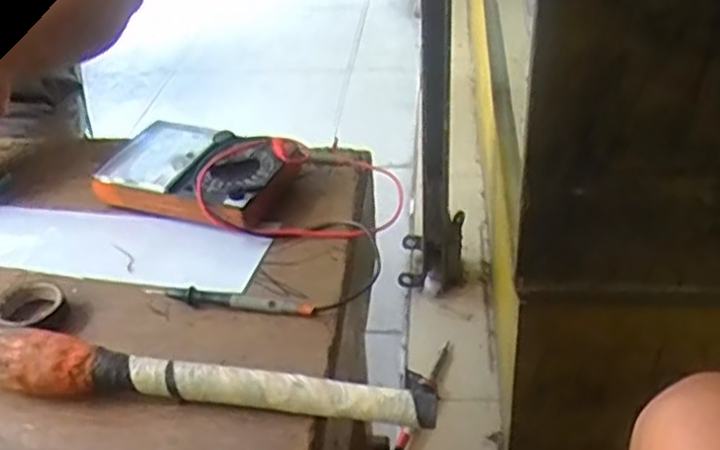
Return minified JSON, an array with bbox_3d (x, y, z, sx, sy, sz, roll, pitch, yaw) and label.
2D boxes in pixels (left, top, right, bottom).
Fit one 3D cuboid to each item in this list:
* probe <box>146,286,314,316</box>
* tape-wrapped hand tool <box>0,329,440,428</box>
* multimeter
[{"bbox_3d":[-0.089,0.051,0.504,0.116,0.009,0.015,4,36,11],"label":"probe"},{"bbox_3d":[-0.101,0.089,0.433,0.287,0.037,0.030,1,36,7],"label":"tape-wrapped hand tool"},{"bbox_3d":[-0.138,-0.042,0.617,0.155,0.036,0.109,12,38,20],"label":"multimeter"}]

